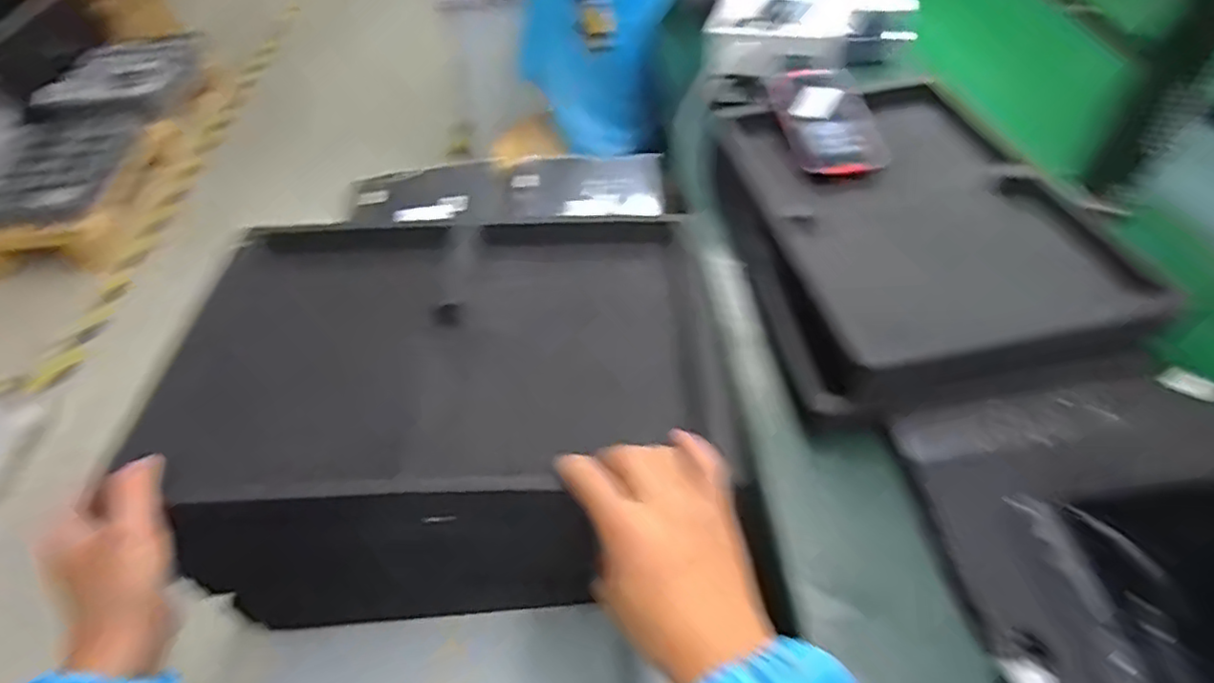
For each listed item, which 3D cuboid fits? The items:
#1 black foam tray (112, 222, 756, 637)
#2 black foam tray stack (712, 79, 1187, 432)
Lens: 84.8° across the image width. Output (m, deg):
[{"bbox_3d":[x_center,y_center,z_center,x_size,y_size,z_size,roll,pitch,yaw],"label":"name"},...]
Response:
[{"bbox_3d":[-0.132,0.074,0.600,0.406,0.231,0.304,-3,49,2],"label":"black foam tray"},{"bbox_3d":[0.303,-0.120,0.701,0.313,0.082,0.427,-8,49,-2],"label":"black foam tray stack"}]

